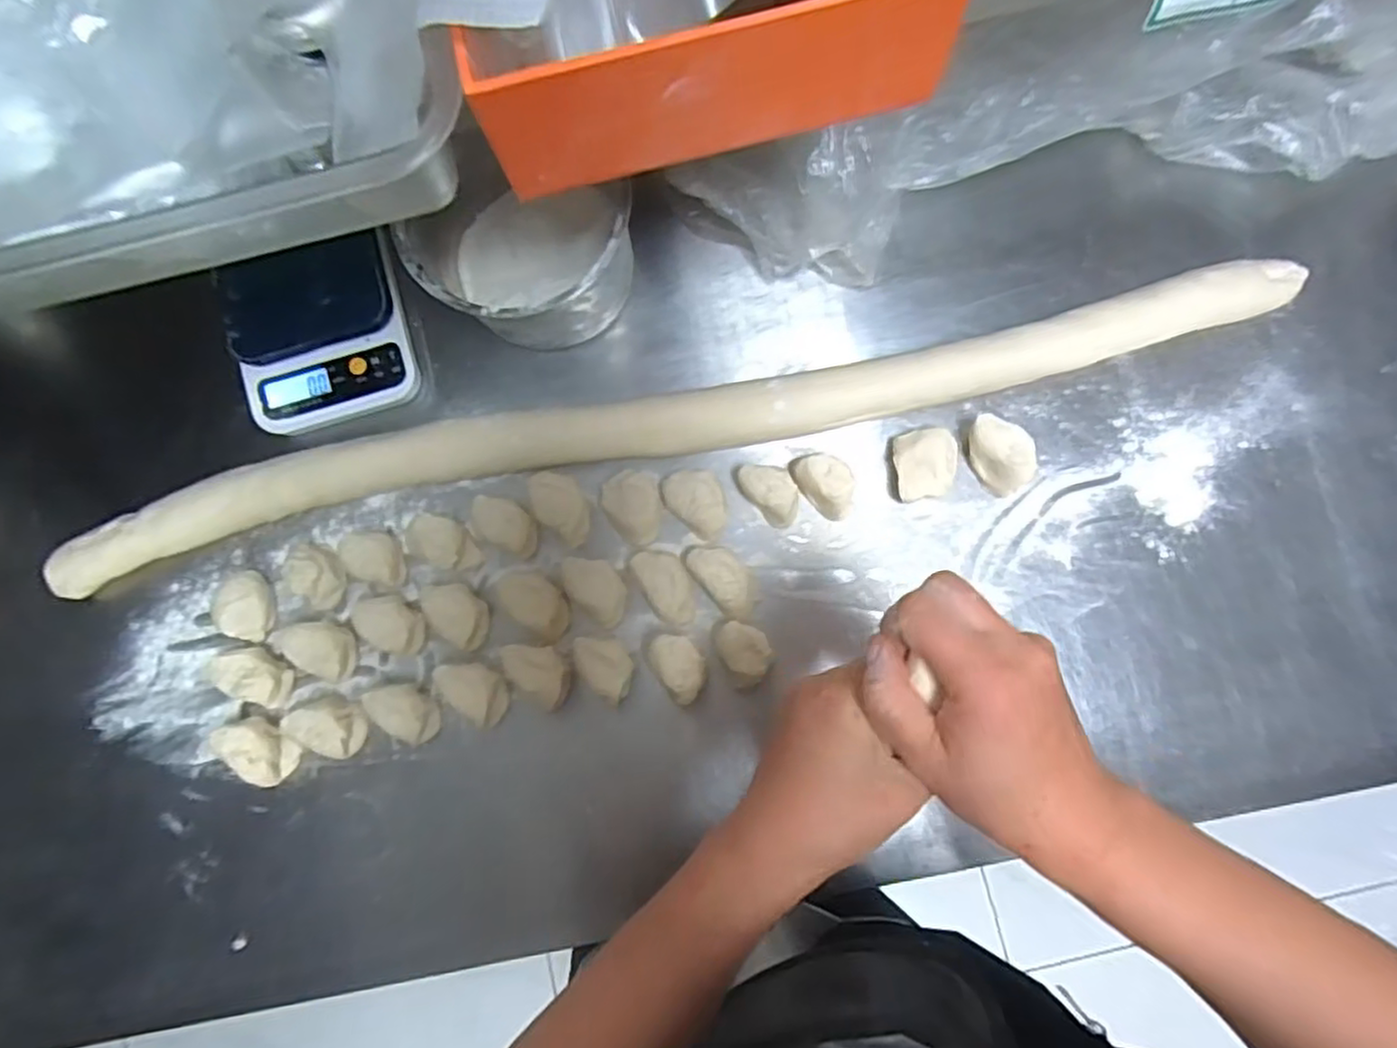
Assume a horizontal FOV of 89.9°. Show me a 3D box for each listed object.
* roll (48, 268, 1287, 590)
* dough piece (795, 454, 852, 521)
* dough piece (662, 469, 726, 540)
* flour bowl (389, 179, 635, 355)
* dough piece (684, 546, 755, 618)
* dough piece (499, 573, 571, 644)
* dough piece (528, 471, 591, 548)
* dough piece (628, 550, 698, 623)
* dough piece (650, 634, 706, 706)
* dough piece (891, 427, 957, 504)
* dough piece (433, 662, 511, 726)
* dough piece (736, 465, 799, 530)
[{"bbox_3d":[-0.028,-0.078,0.533,0.974,0.034,0.067,-12,83,0],"label":"roll"},{"bbox_3d":[0.098,-0.029,0.537,0.035,0.038,0.052,-34,84,-2],"label":"dough piece"},{"bbox_3d":[0.000,-0.018,0.541,0.058,0.029,0.040,44,87,6],"label":"dough piece"},{"bbox_3d":[-0.127,-0.202,0.526,0.145,0.112,0.134,0,84,2],"label":"flour bowl"},{"bbox_3d":[0.020,0.042,0.534,0.032,0.030,0.062,-39,84,-3],"label":"dough piece"},{"bbox_3d":[-0.122,0.062,0.537,0.035,0.035,0.057,-42,84,-3],"label":"dough piece"},{"bbox_3d":[-0.106,-0.013,0.545,0.033,0.032,0.060,-31,84,-2],"label":"dough piece"},{"bbox_3d":[-0.024,0.047,0.538,0.031,0.029,0.062,-32,84,-2],"label":"dough piece"},{"bbox_3d":[-0.012,0.105,0.525,0.032,0.036,0.051,-29,84,-1],"label":"dough piece"},{"bbox_3d":[0.176,-0.045,0.543,0.047,0.036,0.051,-9,83,1],"label":"dough piece"},{"bbox_3d":[-0.169,0.124,0.528,0.054,0.040,0.036,35,86,5],"label":"dough piece"},{"bbox_3d":[0.055,-0.025,0.539,0.055,0.033,0.034,43,87,6],"label":"dough piece"}]

